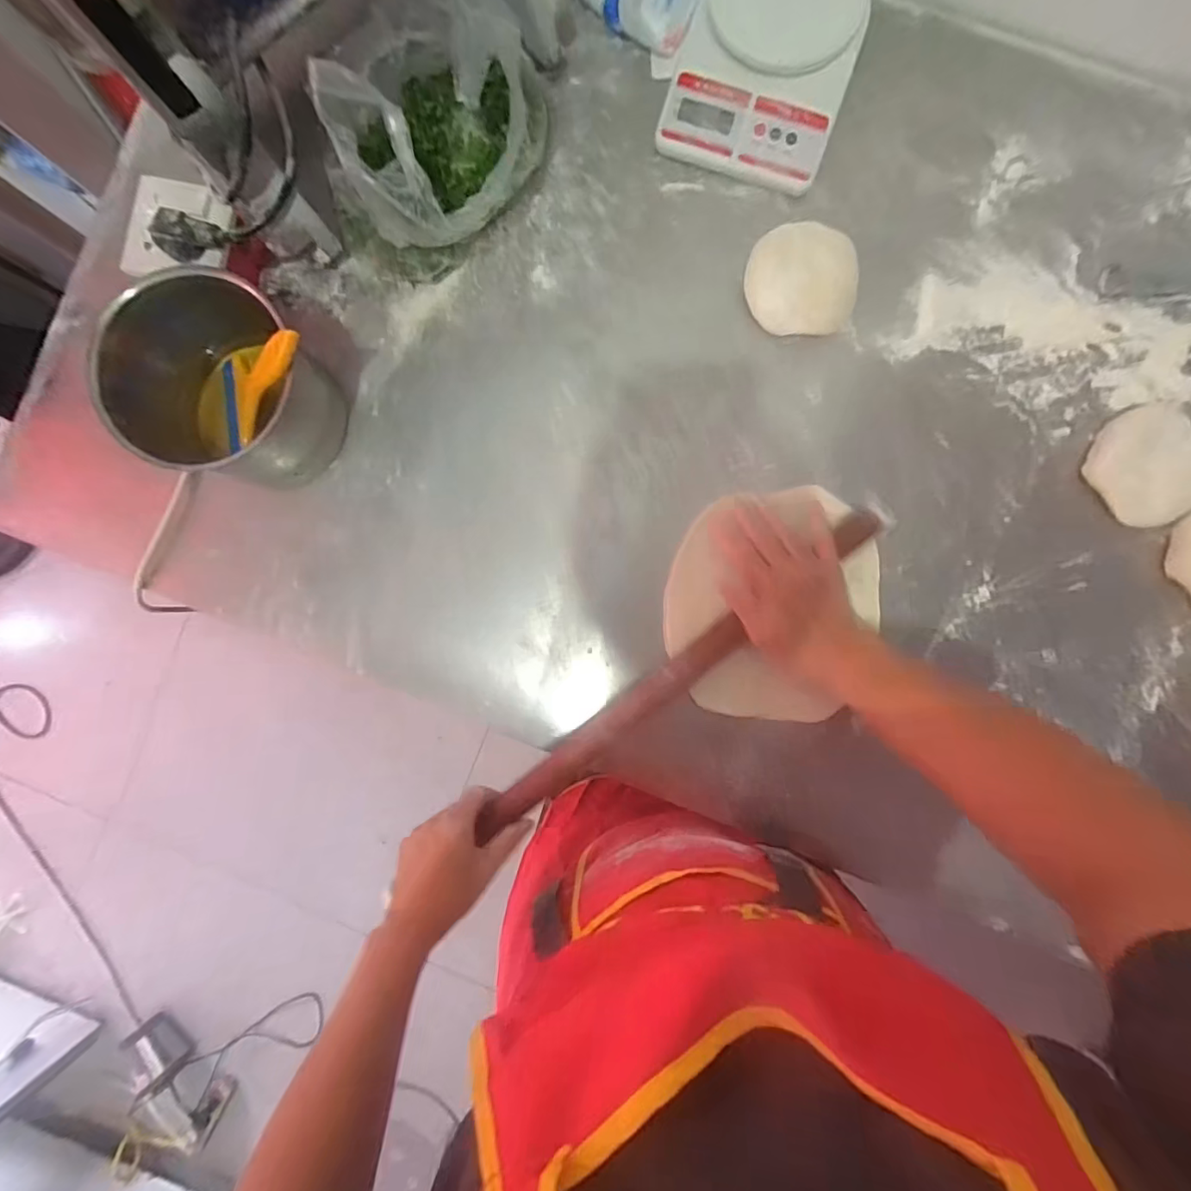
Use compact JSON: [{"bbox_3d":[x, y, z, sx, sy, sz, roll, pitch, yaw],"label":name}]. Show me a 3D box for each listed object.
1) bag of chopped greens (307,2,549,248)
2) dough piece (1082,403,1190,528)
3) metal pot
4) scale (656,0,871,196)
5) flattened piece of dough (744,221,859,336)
[{"bbox_3d":[-0.120,-0.390,0.426,0.143,0.140,0.193,-2,90,2],"label":"bag of chopped greens"},{"bbox_3d":[0.495,-0.115,0.458,0.075,0.034,0.098,-37,89,2],"label":"dough piece"},{"bbox_3d":[-0.302,-0.172,0.438,0.145,0.124,0.145,0,90,2],"label":"metal pot"},{"bbox_3d":[0.156,-0.484,0.465,0.149,0.043,0.195,19,91,2],"label":"scale"},{"bbox_3d":[0.189,-0.284,0.467,0.096,0.035,0.087,-8,90,2],"label":"flattened piece of dough"}]

